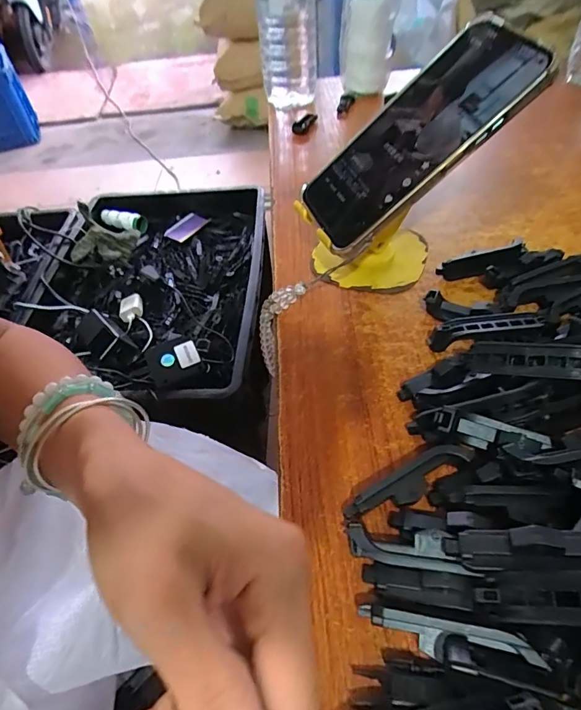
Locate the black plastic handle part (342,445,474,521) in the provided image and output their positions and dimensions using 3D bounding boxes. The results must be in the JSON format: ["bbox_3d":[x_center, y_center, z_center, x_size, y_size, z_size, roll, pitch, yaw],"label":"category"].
[{"bbox_3d":[0.063,0.069,0.232,0.073,0.018,0.016,-26,52,-17],"label":"black plastic handle part"}]

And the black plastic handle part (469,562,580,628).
[{"bbox_3d":[0.110,0.092,0.169,0.072,0.004,0.021,-11,44,27],"label":"black plastic handle part"}]

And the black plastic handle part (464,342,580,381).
[{"bbox_3d":[0.137,0.004,0.246,0.072,0.012,0.016,5,47,32],"label":"black plastic handle part"}]

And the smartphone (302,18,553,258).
[{"bbox_3d":[0.081,-0.147,0.300,0.166,0.012,0.084,-40,52,17],"label":"smartphone"}]

